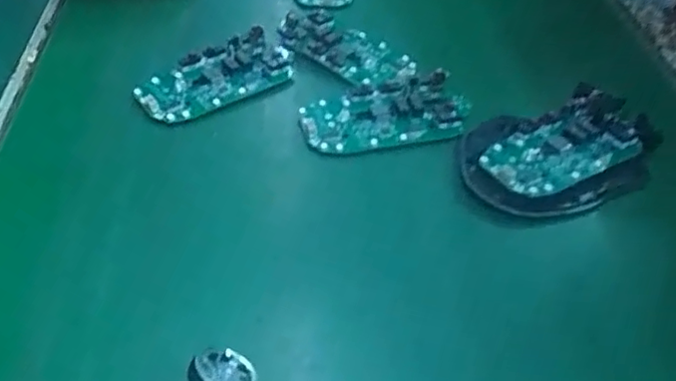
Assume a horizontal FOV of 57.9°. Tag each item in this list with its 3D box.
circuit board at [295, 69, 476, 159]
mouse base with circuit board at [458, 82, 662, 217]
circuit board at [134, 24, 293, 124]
[{"bbox_3d":[0.026,-0.045,0.342,0.093,0.016,0.045,-9,46,-14],"label":"circuit board"},{"bbox_3d":[0.118,-0.022,0.327,0.107,0.022,0.066,-11,46,-16],"label":"mouse base with circuit board"},{"bbox_3d":[-0.070,-0.069,0.356,0.092,0.012,0.043,-28,53,-29],"label":"circuit board"}]

